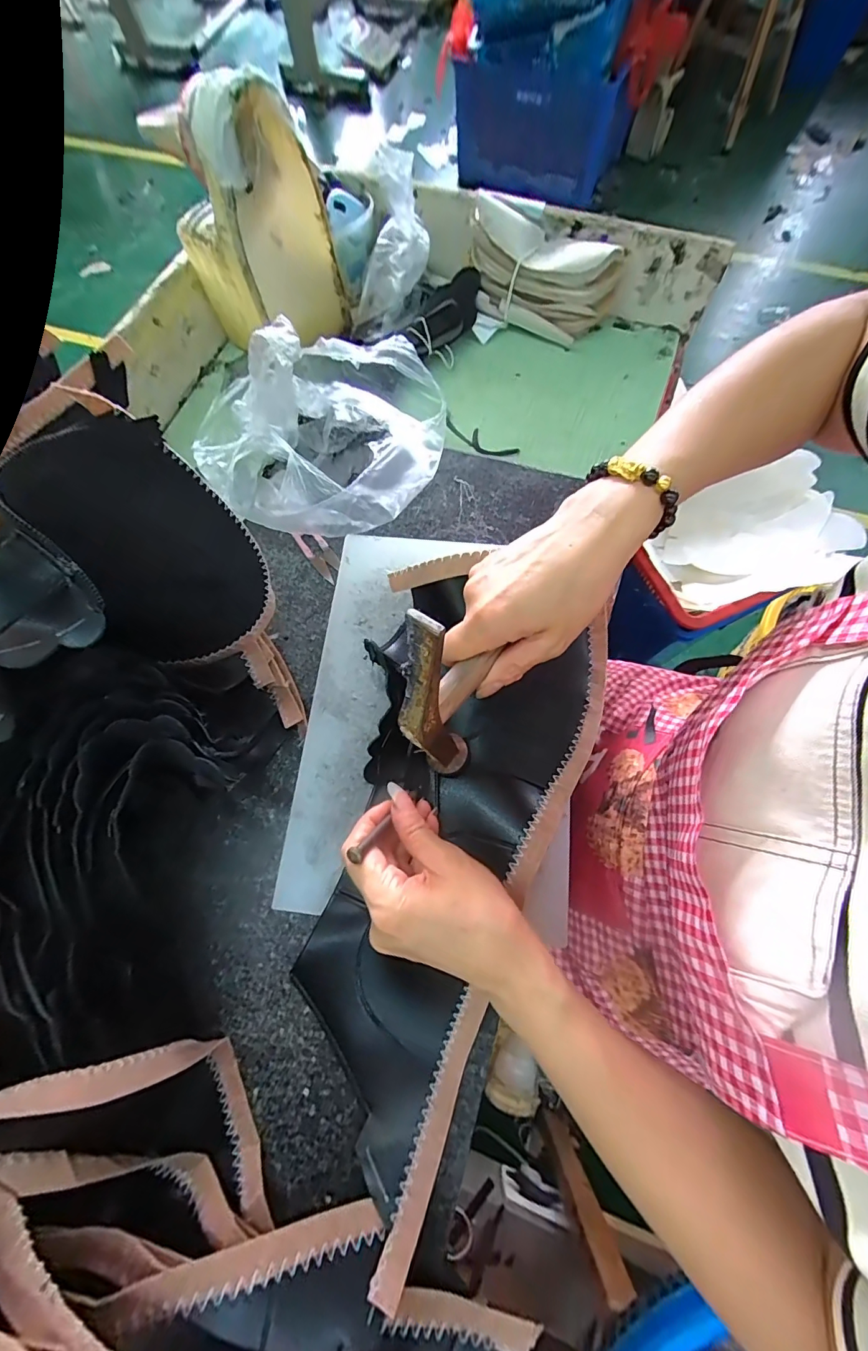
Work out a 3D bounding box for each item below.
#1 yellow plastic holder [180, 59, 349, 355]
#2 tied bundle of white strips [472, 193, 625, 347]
[{"bbox_3d":[-0.173,-0.438,0.430,0.102,0.188,0.108,40,77,13],"label":"yellow plastic holder"},{"bbox_3d":[0.118,-0.435,0.486,0.160,0.083,0.052,17,73,7],"label":"tied bundle of white strips"}]

